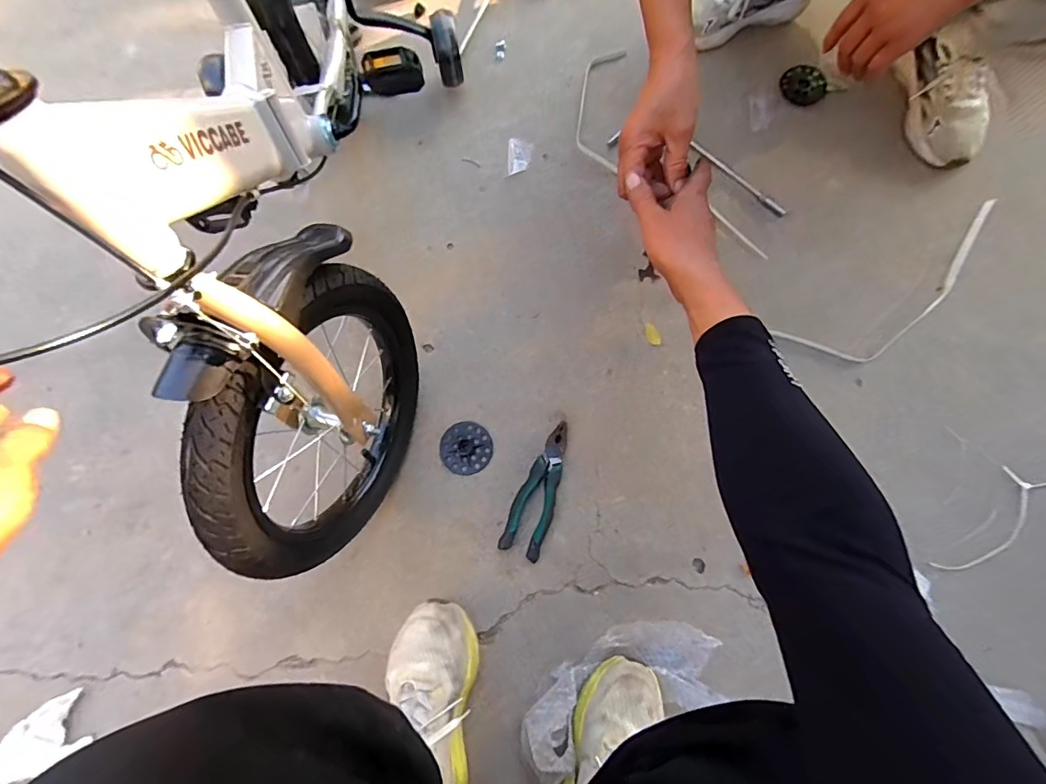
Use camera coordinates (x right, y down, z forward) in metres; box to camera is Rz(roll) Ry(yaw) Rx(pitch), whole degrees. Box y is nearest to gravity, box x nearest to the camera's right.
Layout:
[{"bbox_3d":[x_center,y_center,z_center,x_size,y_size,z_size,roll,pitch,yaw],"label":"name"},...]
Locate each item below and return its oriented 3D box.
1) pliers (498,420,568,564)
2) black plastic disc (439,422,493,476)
[{"bbox_3d":[0.028,0.137,0.653,0.056,0.011,0.192,22,80,5],"label":"pliers"},{"bbox_3d":[-0.083,0.082,0.673,0.074,0.004,0.075,0,79,1],"label":"black plastic disc"}]

